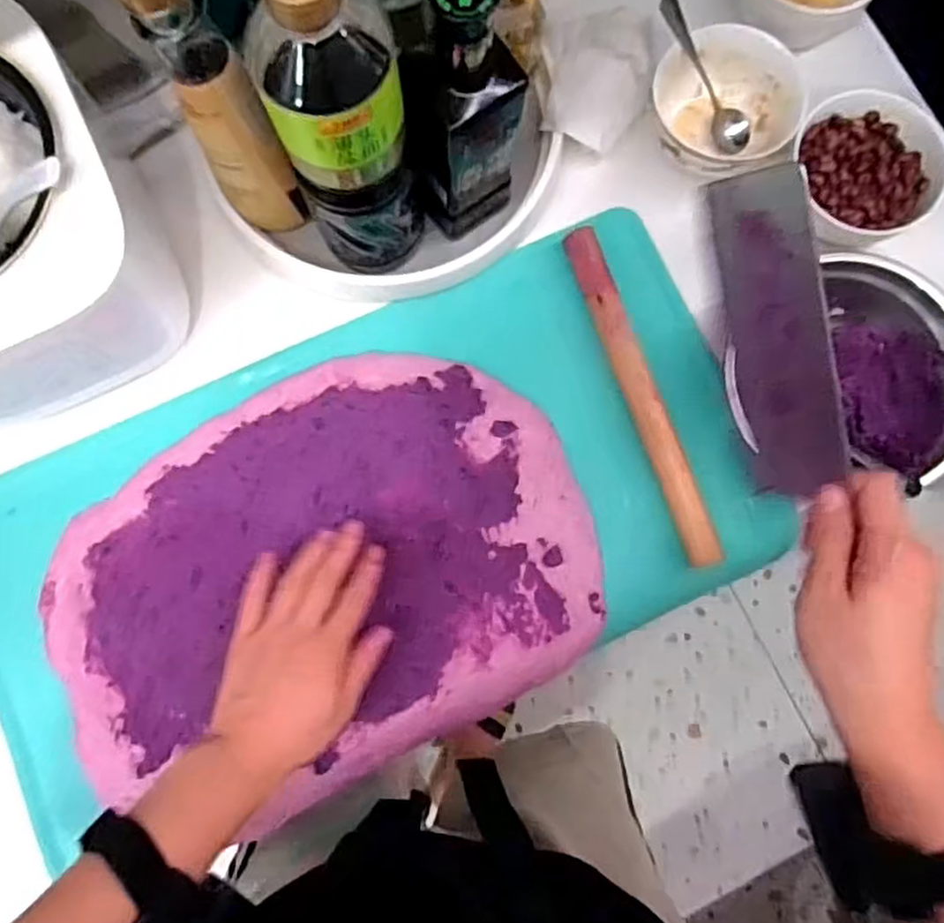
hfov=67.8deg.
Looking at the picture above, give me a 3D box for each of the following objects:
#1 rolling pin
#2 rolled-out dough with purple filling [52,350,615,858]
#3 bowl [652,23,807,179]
[{"bbox_3d":[0.132,-0.054,0.551,0.027,0.025,0.281,-20,82,-3],"label":"rolling pin"},{"bbox_3d":[-0.112,0.085,0.533,0.399,0.013,0.291,-28,82,-4],"label":"rolled-out dough with purple filling"},{"bbox_3d":[0.204,-0.282,0.571,0.120,0.051,0.114,0,81,0],"label":"bowl"}]

